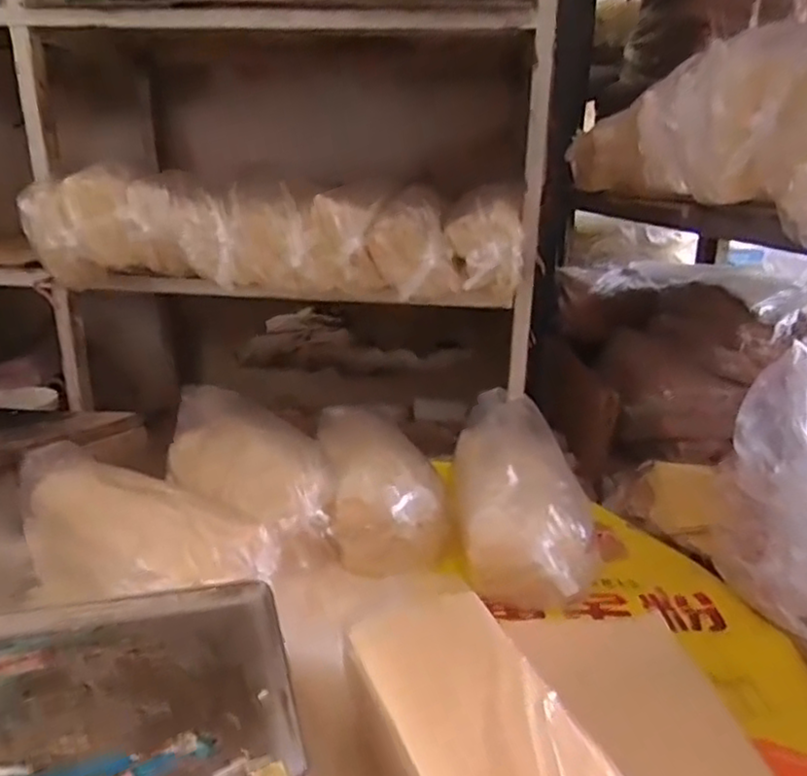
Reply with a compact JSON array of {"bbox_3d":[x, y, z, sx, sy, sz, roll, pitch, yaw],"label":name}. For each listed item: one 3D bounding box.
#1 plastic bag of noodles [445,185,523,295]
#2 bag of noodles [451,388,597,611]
[{"bbox_3d":[0.116,-0.211,0.974,0.108,0.129,0.107,3,20,5],"label":"plastic bag of noodles"},{"bbox_3d":[0.141,0.120,0.887,0.141,0.106,0.357,0,32,-3],"label":"bag of noodles"}]

